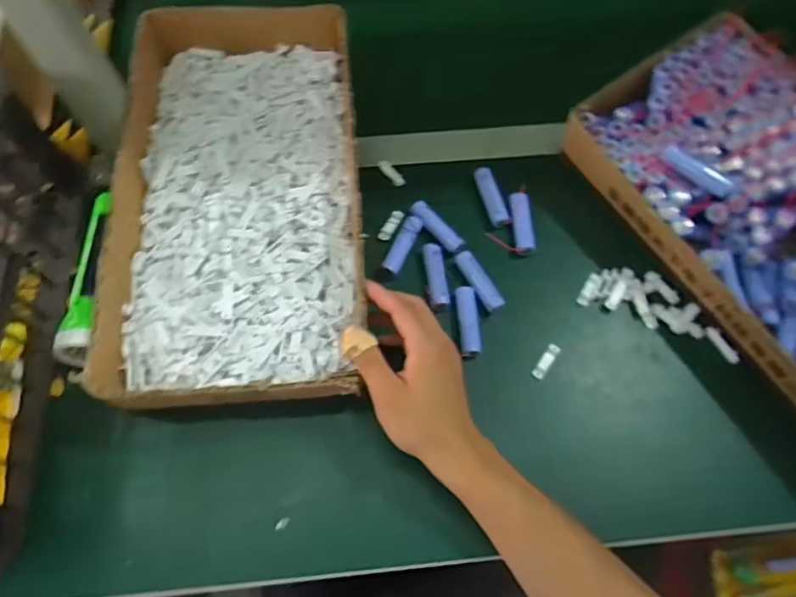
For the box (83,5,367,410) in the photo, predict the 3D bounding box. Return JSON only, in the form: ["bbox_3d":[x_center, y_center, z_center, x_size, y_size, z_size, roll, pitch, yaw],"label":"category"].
[{"bbox_3d":[-0.146,-0.106,0.528,0.213,0.063,0.425,-4,66,-3],"label":"box"}]

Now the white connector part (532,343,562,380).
[{"bbox_3d":[0.139,0.059,0.517,0.012,0.013,0.035,33,82,13],"label":"white connector part"}]

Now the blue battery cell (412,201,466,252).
[{"bbox_3d":[0.039,-0.072,0.551,0.016,0.018,0.073,-36,71,-15],"label":"blue battery cell"}]

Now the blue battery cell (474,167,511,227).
[{"bbox_3d":[0.097,-0.108,0.569,0.018,0.018,0.070,-17,67,-8],"label":"blue battery cell"}]

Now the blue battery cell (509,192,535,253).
[{"bbox_3d":[0.126,-0.080,0.560,0.017,0.021,0.068,-3,66,-2],"label":"blue battery cell"}]

